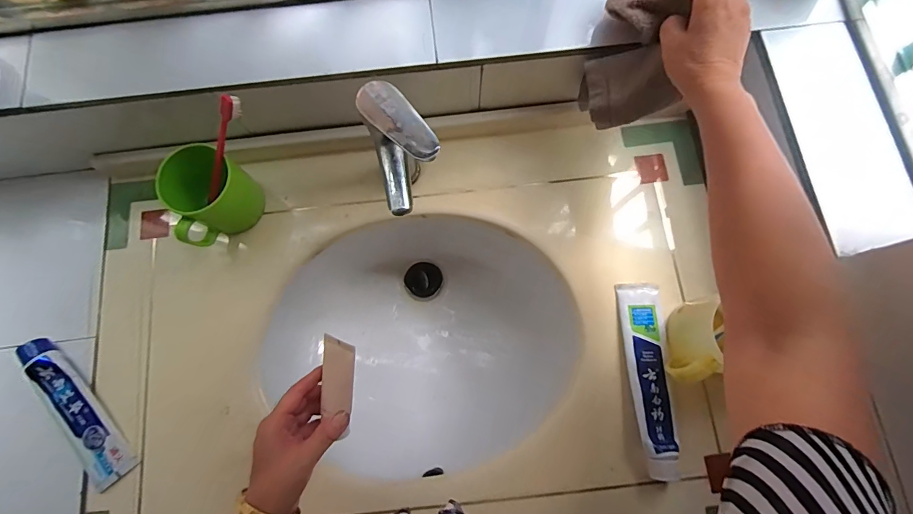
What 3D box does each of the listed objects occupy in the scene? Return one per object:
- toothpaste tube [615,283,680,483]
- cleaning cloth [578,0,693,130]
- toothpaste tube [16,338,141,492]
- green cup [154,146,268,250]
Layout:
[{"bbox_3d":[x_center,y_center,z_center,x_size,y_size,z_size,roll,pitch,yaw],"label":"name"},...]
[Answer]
[{"bbox_3d":[0.227,0.138,0.473,0.047,0.029,0.218,-1,75,0],"label":"toothpaste tube"},{"bbox_3d":[0.181,-0.216,0.401,0.083,0.109,0.123,7,76,3],"label":"cleaning cloth"},{"bbox_3d":[-0.452,0.182,0.476,0.052,0.042,0.188,-37,78,-9],"label":"toothpaste tube"},{"bbox_3d":[-0.303,-0.065,0.508,0.086,0.107,0.107,29,78,8],"label":"green cup"}]

